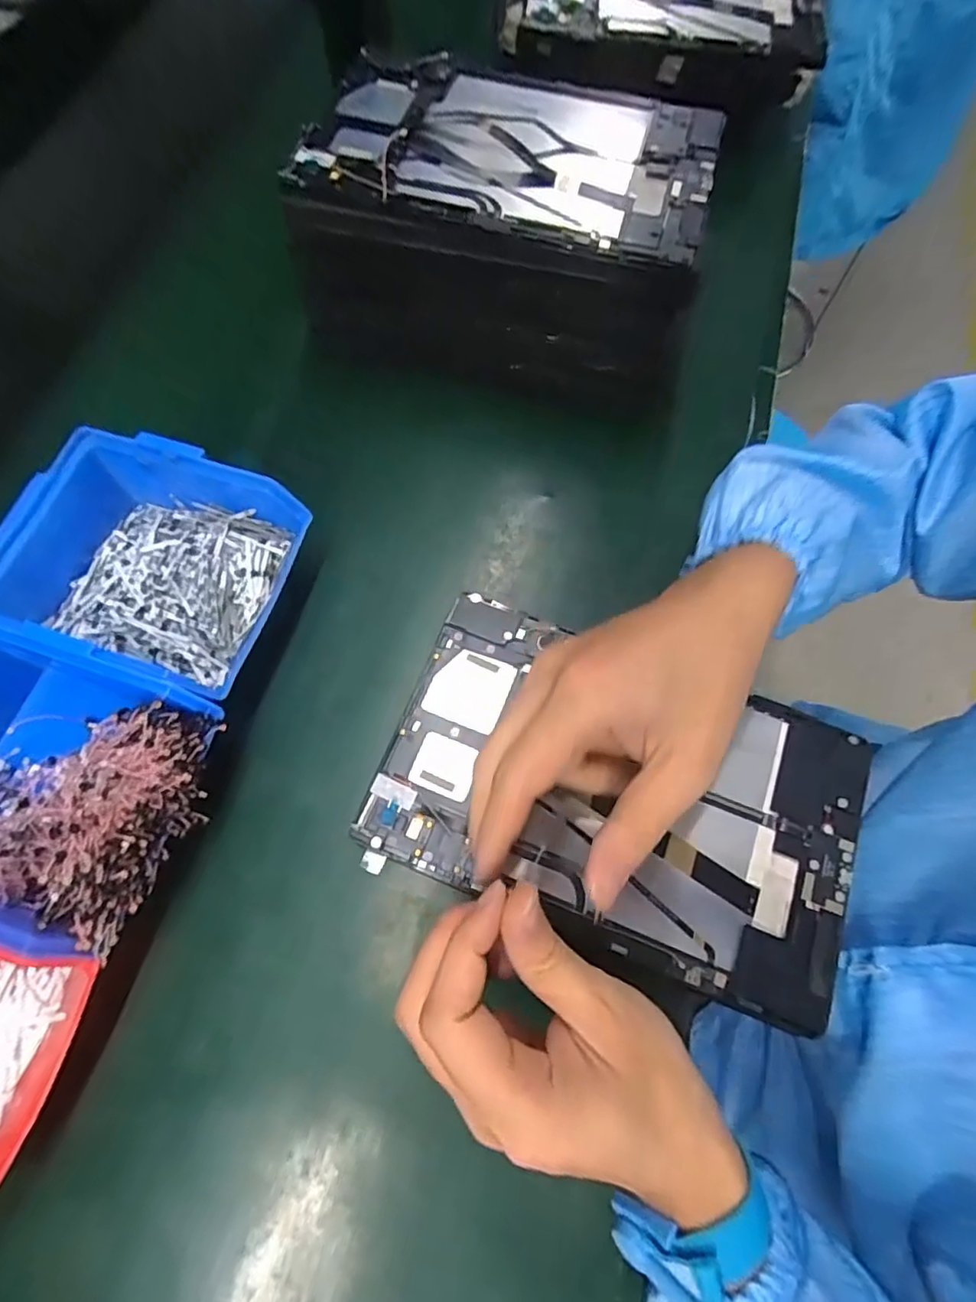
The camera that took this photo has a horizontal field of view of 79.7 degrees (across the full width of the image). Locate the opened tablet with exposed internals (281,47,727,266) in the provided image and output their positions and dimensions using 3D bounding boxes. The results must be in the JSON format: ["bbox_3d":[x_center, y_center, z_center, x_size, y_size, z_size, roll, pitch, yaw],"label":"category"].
[{"bbox_3d":[0.015,-0.310,0.361,0.243,0.018,0.153,15,70,6],"label":"opened tablet with exposed internals"}]

